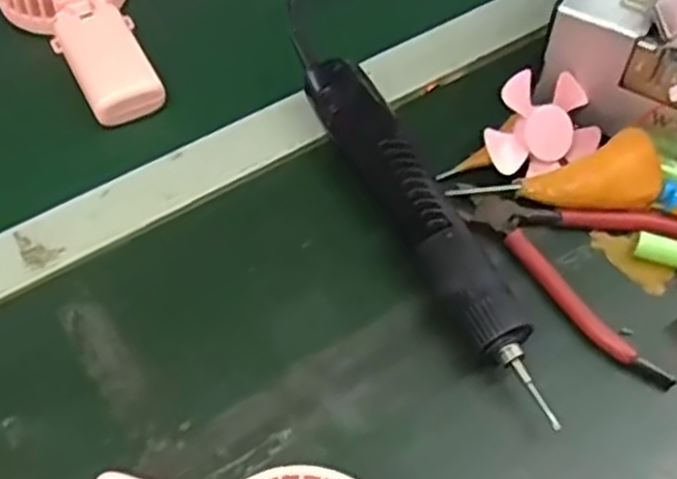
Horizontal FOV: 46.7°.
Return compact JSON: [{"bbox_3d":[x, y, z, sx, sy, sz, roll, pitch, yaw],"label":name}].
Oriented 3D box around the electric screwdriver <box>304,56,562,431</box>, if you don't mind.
[{"bbox_3d":[0.044,-0.011,0.421,0.034,0.036,0.230,-21,59,-16],"label":"electric screwdriver"}]

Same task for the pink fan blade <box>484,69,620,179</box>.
[{"bbox_3d":[0.118,-0.065,0.454,0.072,0.009,0.064,-40,101,-14],"label":"pink fan blade"}]

